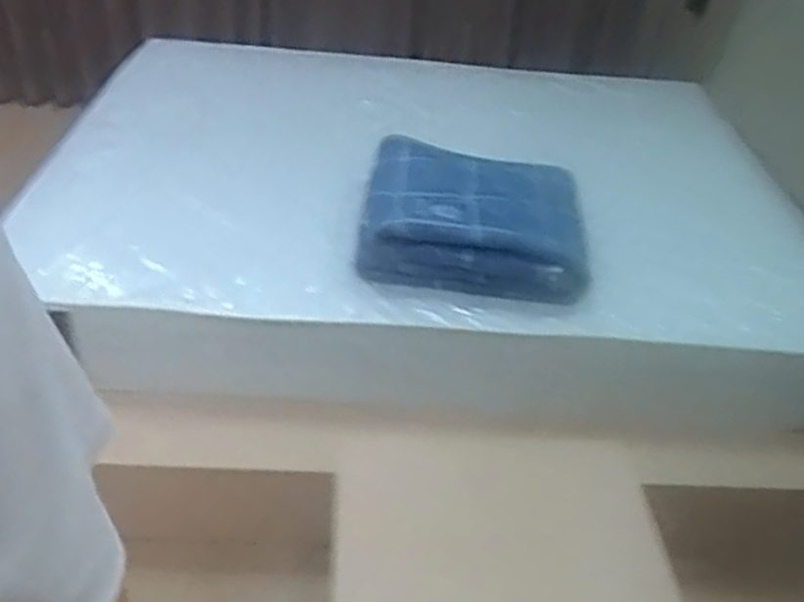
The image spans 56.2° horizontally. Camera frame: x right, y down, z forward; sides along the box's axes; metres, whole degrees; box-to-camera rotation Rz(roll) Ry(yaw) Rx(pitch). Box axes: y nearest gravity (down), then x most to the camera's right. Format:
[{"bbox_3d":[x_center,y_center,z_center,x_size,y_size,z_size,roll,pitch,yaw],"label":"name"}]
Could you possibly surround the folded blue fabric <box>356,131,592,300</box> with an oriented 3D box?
[{"bbox_3d":[0.162,-0.187,1.597,0.485,0.160,0.366,6,38,0],"label":"folded blue fabric"}]

